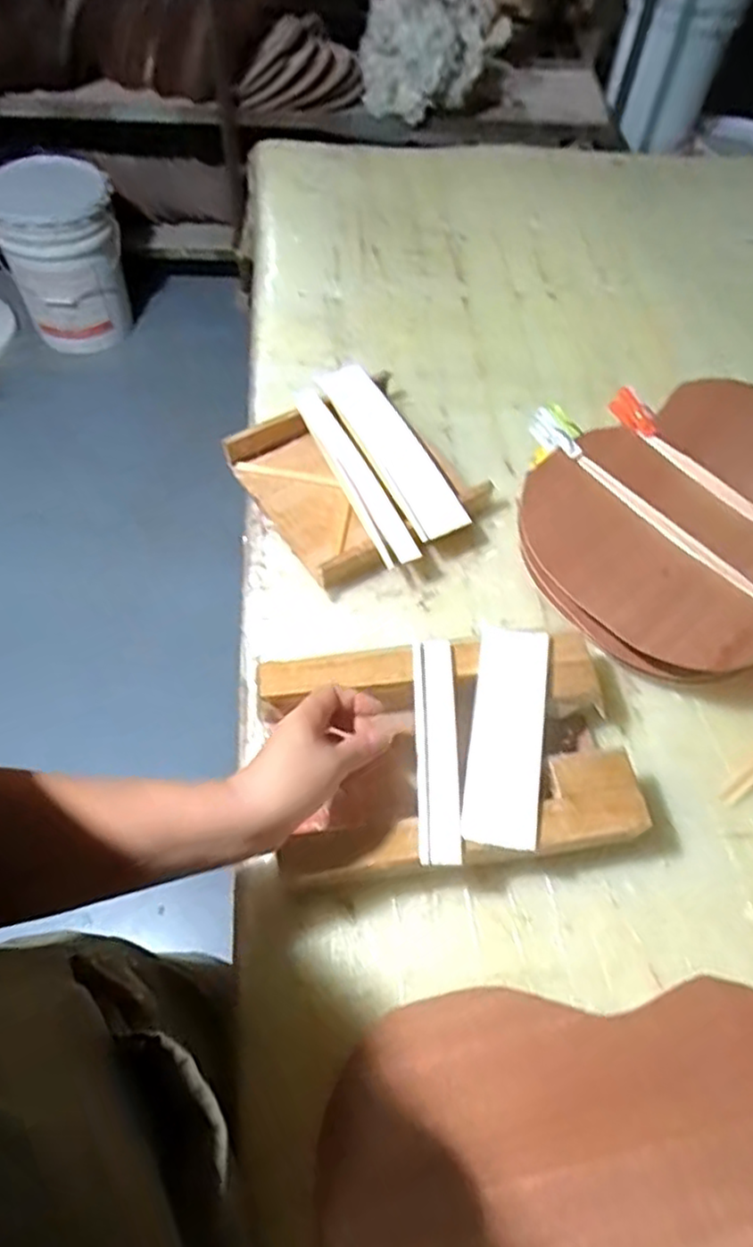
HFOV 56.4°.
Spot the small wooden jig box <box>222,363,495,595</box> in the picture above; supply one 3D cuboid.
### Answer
[{"bbox_3d":[-0.022,-0.154,0.719,0.199,0.041,0.248,-30,64,-19],"label":"small wooden jig box"}]

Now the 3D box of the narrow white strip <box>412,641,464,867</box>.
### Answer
[{"bbox_3d":[0.046,0.092,0.530,0.033,0.010,0.174,1,58,-2],"label":"narrow white strip"}]

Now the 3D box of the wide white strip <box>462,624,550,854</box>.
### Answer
[{"bbox_3d":[0.100,0.081,0.535,0.054,0.005,0.175,10,58,3],"label":"wide white strip"}]

